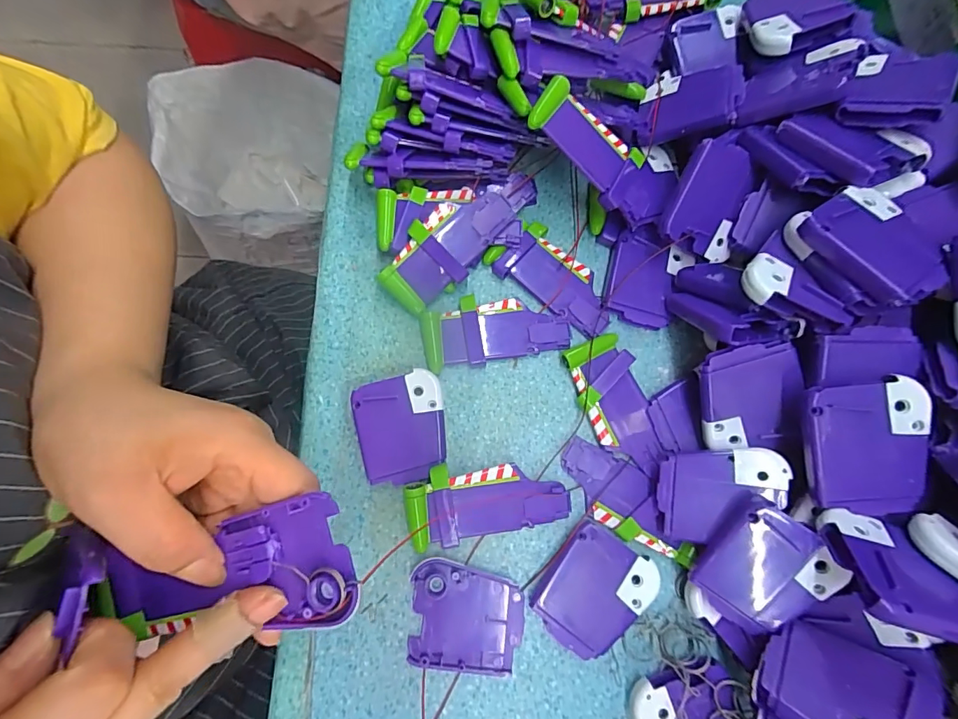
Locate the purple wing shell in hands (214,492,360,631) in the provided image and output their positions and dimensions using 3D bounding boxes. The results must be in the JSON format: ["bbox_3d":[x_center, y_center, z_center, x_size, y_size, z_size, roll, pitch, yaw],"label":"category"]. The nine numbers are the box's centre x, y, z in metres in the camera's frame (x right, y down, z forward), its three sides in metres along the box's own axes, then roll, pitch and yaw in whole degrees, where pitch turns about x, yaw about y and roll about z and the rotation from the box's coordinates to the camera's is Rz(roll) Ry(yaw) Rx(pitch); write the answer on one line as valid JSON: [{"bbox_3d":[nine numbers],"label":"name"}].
[{"bbox_3d":[-0.081,0.087,0.194,0.056,0.012,0.050,-12,76,-3],"label":"purple wing shell in hands"}]

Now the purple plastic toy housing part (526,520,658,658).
[{"bbox_3d":[0.062,0.126,0.252,0.050,0.010,0.060,38,79,9],"label":"purple plastic toy housing part"}]

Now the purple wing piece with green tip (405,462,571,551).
[{"bbox_3d":[0.004,0.078,0.261,0.088,0.007,0.042,-11,91,-7],"label":"purple wing piece with green tip"}]

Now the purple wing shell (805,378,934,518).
[{"bbox_3d":[0.183,0.041,0.222,0.049,0.016,0.061,-2,91,9],"label":"purple wing shell"}]

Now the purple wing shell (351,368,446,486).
[{"bbox_3d":[-0.045,0.041,0.272,0.051,0.013,0.061,-12,76,-3],"label":"purple wing shell"}]

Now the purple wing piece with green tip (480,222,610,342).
[{"bbox_3d":[0.049,-0.052,0.296,0.085,0.008,0.042,42,80,9],"label":"purple wing piece with green tip"}]

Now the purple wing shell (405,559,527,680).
[{"bbox_3d":[-0.008,0.141,0.252,0.061,0.006,0.052,11,76,3],"label":"purple wing shell"}]

